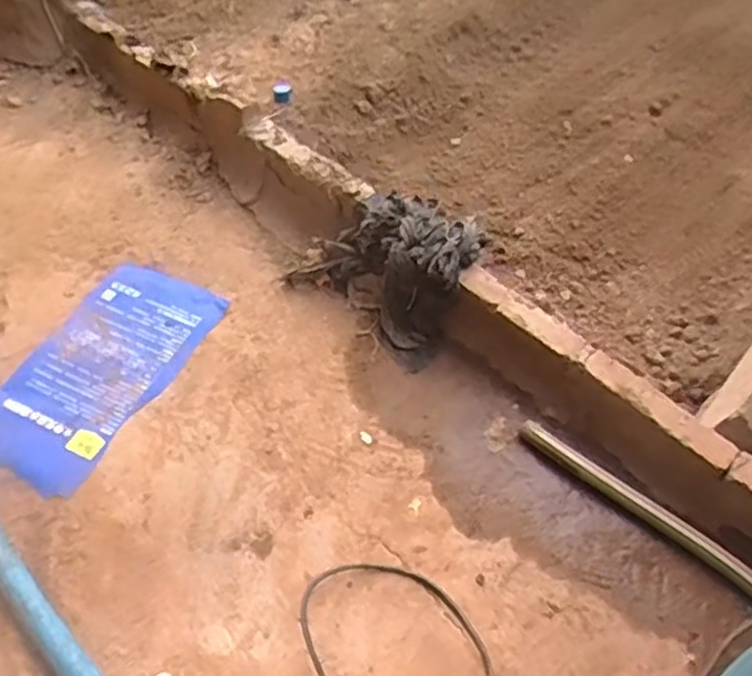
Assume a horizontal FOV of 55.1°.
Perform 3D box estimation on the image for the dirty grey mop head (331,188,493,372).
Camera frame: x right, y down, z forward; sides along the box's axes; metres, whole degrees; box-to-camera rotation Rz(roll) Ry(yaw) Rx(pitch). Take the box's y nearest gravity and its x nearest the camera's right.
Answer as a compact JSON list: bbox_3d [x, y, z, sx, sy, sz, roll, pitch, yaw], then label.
[{"bbox_3d":[0.050,-0.127,1.276,0.221,0.151,0.272,-38,63,-26],"label":"dirty grey mop head"}]

